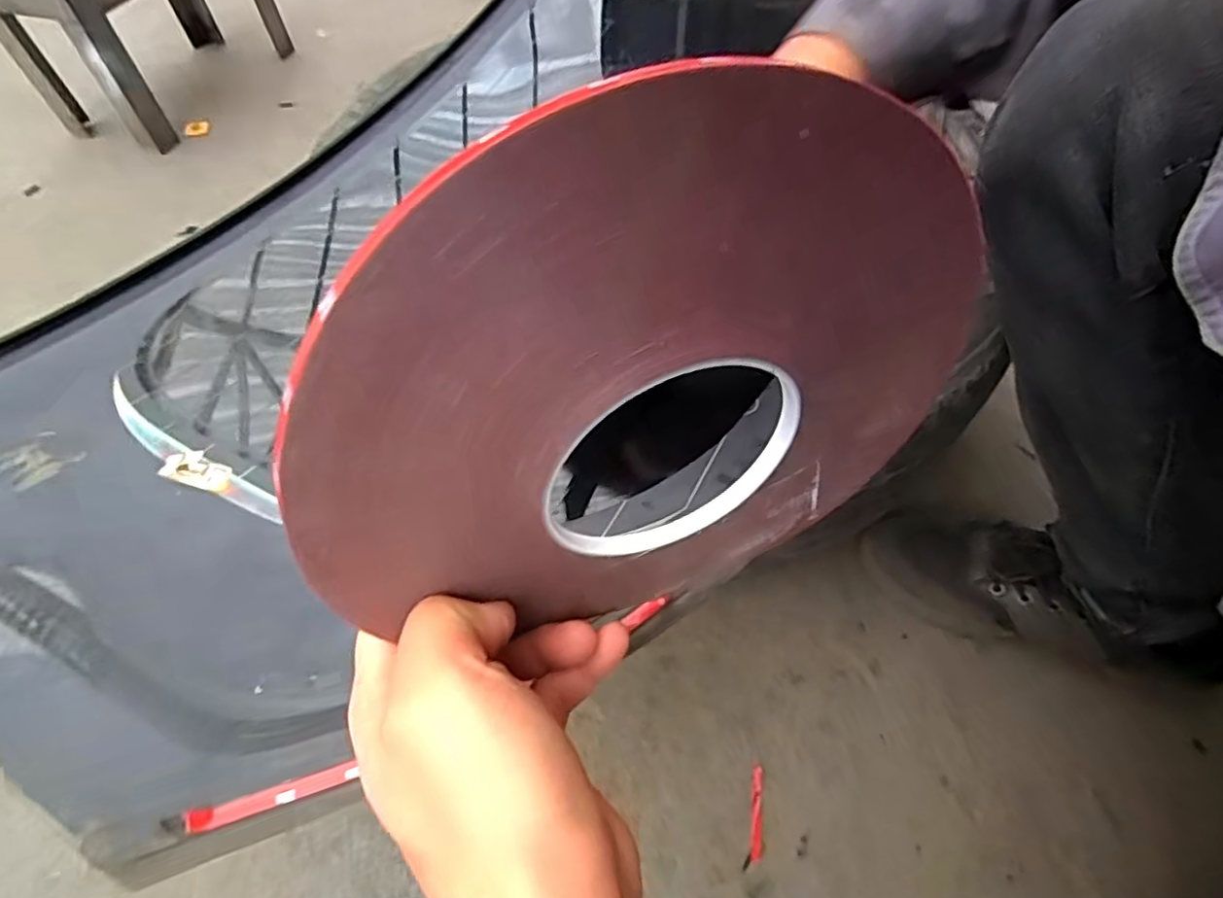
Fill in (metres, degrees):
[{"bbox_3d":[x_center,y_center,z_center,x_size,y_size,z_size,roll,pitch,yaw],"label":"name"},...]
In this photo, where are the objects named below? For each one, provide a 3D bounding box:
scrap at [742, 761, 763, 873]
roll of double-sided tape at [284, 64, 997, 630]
[{"bbox_3d":[0.104,0.261,0.447,0.012,0.004,0.067,11,58,7],"label":"scrap"},{"bbox_3d":[0.014,-0.007,0.166,0.182,0.161,0.007,-22,49,-9],"label":"roll of double-sided tape"}]

